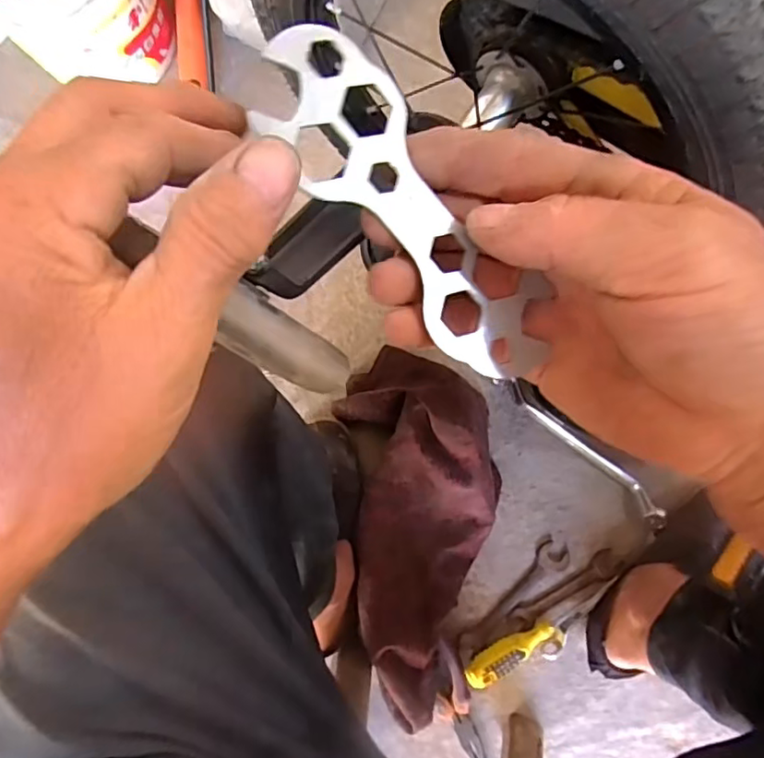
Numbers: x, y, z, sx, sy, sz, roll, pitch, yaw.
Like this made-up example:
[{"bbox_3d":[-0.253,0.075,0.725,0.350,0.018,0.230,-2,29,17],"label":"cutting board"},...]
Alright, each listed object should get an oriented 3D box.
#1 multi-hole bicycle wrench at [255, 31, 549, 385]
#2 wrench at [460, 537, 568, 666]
[{"bbox_3d":[0.010,-0.051,0.183,0.042,0.007,0.125,-39,103,-3],"label":"multi-hole bicycle wrench"},{"bbox_3d":[0.148,0.255,0.673,0.038,0.008,0.169,44,86,6],"label":"wrench"}]

